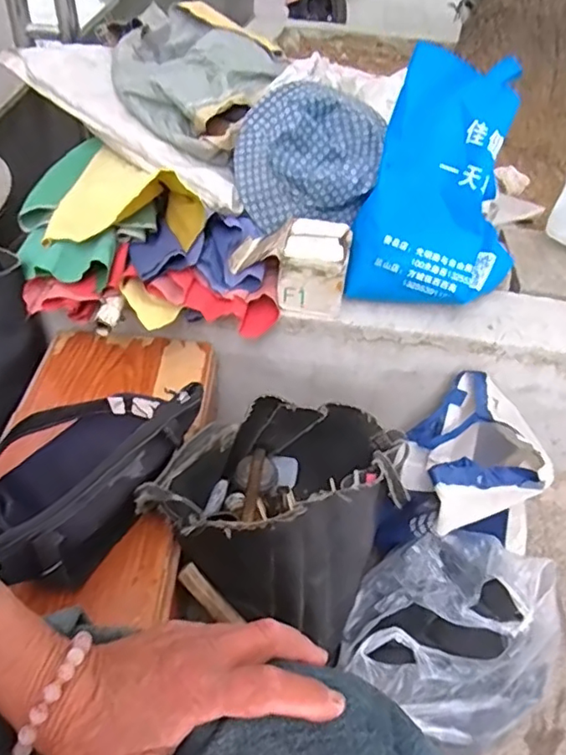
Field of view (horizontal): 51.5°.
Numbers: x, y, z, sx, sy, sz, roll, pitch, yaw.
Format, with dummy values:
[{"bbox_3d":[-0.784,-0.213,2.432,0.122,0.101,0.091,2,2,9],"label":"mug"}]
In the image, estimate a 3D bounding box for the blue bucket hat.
[{"bbox_3d":[0.057,-0.364,0.956,0.268,0.100,0.256,3,84,3],"label":"blue bucket hat"}]

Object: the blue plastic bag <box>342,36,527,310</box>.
[{"bbox_3d":[0.241,-0.282,0.851,0.220,0.283,0.248,17,43,15],"label":"blue plastic bag"}]

